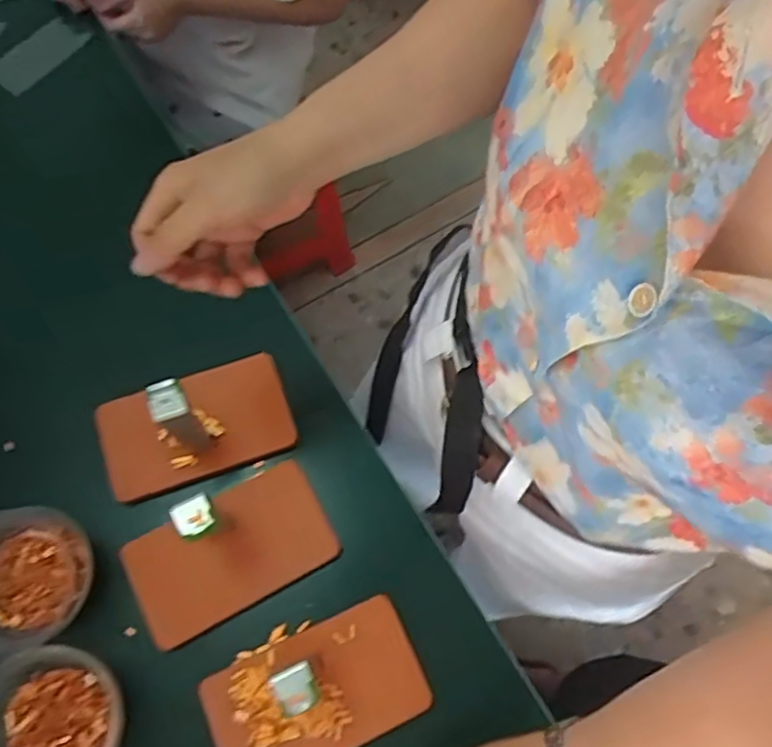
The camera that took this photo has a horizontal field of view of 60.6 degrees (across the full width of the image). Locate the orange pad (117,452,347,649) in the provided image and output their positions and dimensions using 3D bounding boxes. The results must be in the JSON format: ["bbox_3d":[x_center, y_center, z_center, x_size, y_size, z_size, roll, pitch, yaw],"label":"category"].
[{"bbox_3d":[-0.137,0.157,0.590,0.173,0.015,0.099,-27,71,-12],"label":"orange pad"}]

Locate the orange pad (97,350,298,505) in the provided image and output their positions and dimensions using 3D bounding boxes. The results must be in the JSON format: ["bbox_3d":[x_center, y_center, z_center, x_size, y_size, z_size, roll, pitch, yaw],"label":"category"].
[{"bbox_3d":[-0.180,0.048,0.627,0.173,0.023,0.096,-20,69,-9],"label":"orange pad"}]

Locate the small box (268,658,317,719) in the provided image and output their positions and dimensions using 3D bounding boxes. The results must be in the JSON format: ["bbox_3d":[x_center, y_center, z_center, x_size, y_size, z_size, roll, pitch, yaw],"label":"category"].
[{"bbox_3d":[-0.063,0.216,0.452,0.029,0.011,0.029,-21,69,-10],"label":"small box"}]

